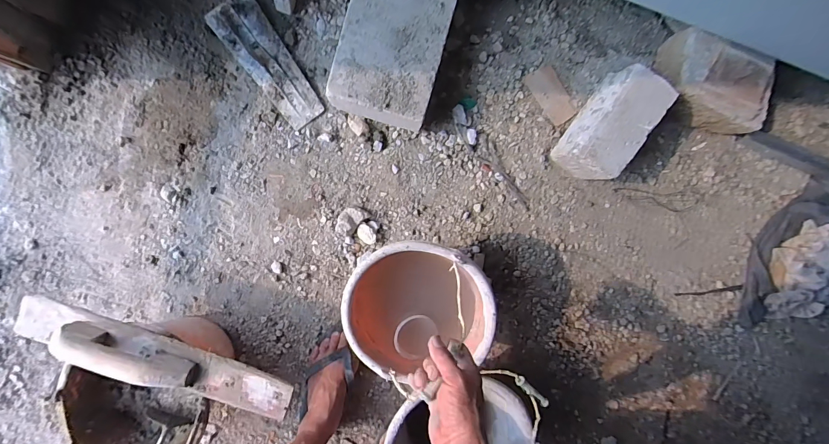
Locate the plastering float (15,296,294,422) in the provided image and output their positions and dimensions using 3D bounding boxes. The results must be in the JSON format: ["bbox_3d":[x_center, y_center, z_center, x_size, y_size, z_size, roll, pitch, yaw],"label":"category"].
[{"bbox_3d":[-0.453,0.238,0.621,0.483,0.072,0.073,19,93,-5],"label":"plastering float"}]

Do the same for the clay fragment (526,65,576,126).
[{"bbox_3d":[0.318,-0.292,0.839,0.070,0.008,0.131,-35,95,0],"label":"clay fragment"}]

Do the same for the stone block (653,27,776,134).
[{"bbox_3d":[0.641,-0.294,0.795,0.232,0.136,0.125,30,92,-5],"label":"stone block"}]

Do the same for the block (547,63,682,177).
[{"bbox_3d":[0.408,-0.197,0.776,0.099,0.164,0.207,34,92,-5],"label":"block"}]

